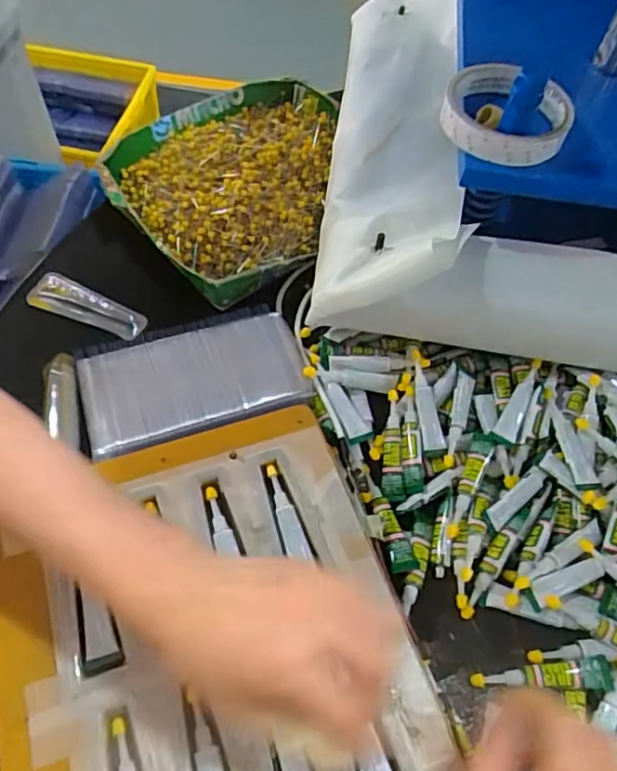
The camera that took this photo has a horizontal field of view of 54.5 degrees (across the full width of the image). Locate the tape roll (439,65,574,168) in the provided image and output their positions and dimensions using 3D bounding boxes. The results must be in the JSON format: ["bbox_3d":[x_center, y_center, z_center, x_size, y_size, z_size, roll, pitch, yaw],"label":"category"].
[{"bbox_3d":[0.142,-0.193,0.428,0.090,0.024,0.086,2,59,-3],"label":"tape roll"}]

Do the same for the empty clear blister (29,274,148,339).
[{"bbox_3d":[-0.185,-0.065,0.498,0.101,0.019,0.034,25,60,11],"label":"empty clear blister"}]

